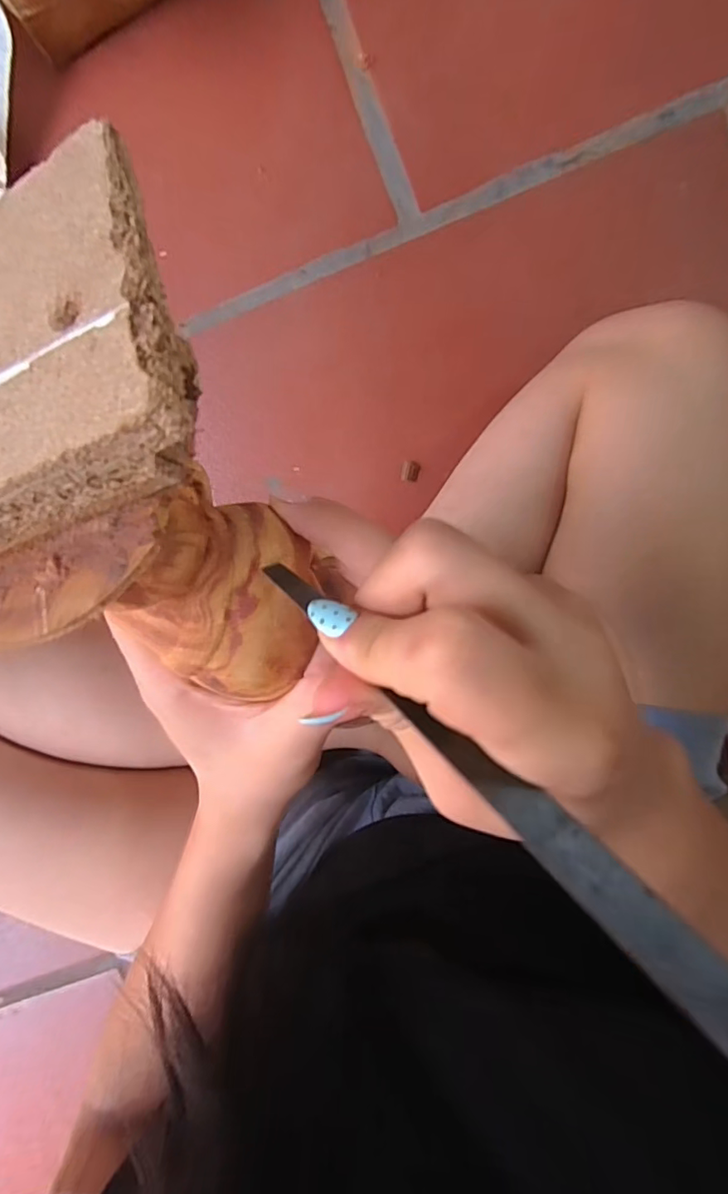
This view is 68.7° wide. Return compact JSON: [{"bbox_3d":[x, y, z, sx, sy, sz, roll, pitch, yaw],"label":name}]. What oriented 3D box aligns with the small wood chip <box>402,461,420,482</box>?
[{"bbox_3d":[0.040,-0.106,0.449,0.016,0.012,0.016,5,98,0],"label":"small wood chip"}]

